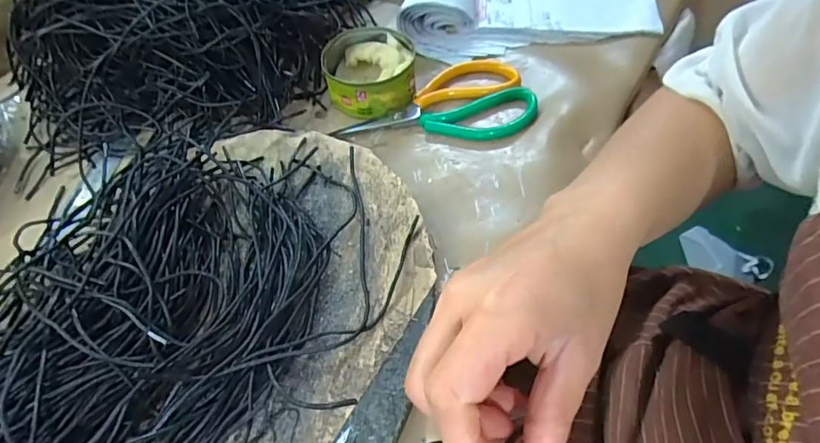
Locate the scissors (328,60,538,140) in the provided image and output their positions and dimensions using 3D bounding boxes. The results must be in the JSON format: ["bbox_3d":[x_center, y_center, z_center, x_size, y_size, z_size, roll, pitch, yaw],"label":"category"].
[{"bbox_3d":[0.022,-0.113,0.446,0.169,0.011,0.101,-5,53,2],"label":"scissors"}]

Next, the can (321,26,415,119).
[{"bbox_3d":[-0.037,-0.137,0.455,0.082,0.042,0.078,-9,53,-1],"label":"can"}]

